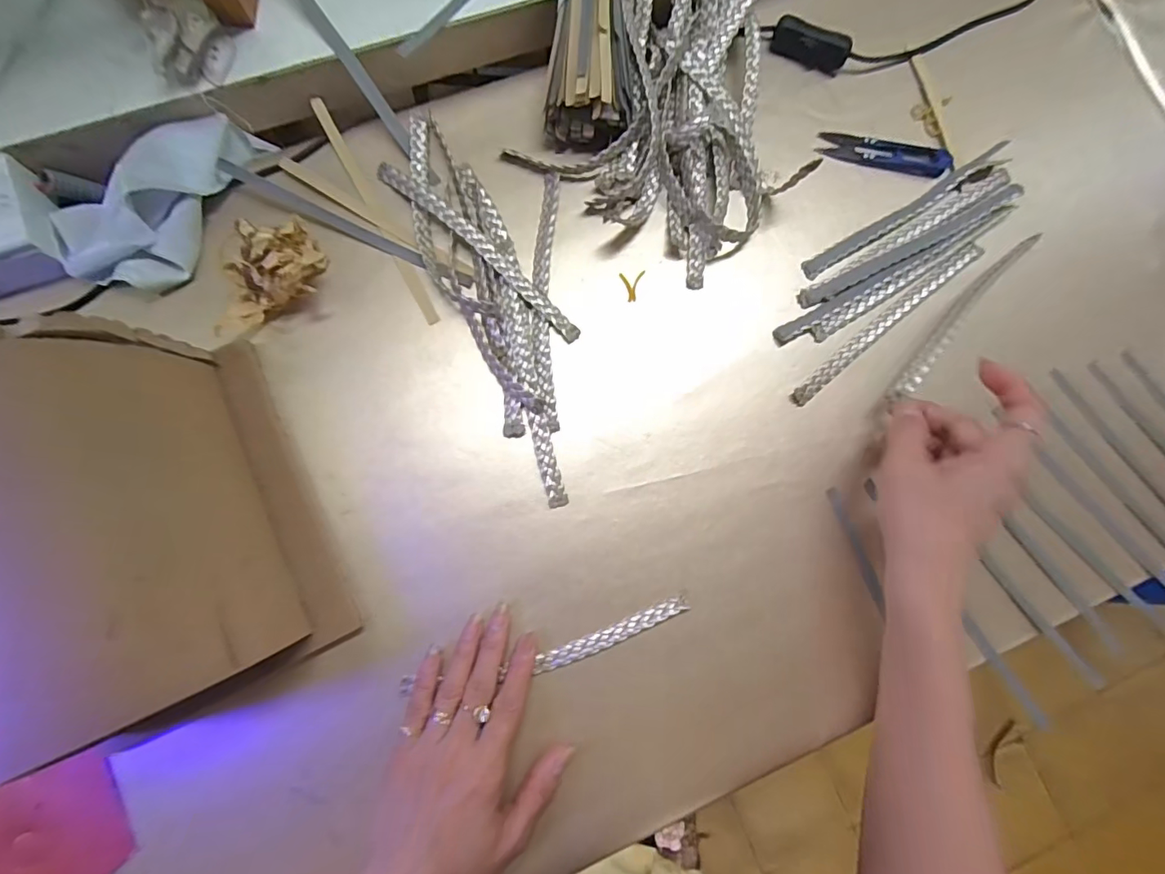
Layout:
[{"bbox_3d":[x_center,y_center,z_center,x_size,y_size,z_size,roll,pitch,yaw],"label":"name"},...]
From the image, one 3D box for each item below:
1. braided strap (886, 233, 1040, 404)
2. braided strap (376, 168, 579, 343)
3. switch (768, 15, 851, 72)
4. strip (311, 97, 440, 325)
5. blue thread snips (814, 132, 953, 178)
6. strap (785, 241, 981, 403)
[{"bbox_3d":[0.273,-0.088,0.368,0.013,0.016,0.183,45,73,4],"label":"braided strap"},{"bbox_3d":[-0.074,-0.135,0.364,0.187,0.014,0.013,41,81,4],"label":"braided strap"},{"bbox_3d":[0.183,-0.313,0.409,0.061,0.020,0.020,21,80,0],"label":"switch"},{"bbox_3d":[-0.152,-0.164,0.370,0.010,0.010,0.188,-29,83,-7],"label":"strip"},{"bbox_3d":[0.237,-0.222,0.401,0.102,0.004,0.025,10,80,-1],"label":"blue thread snips"},{"bbox_3d":[0.225,-0.087,0.376,0.193,0.004,0.014,-39,85,-8],"label":"strap"}]

